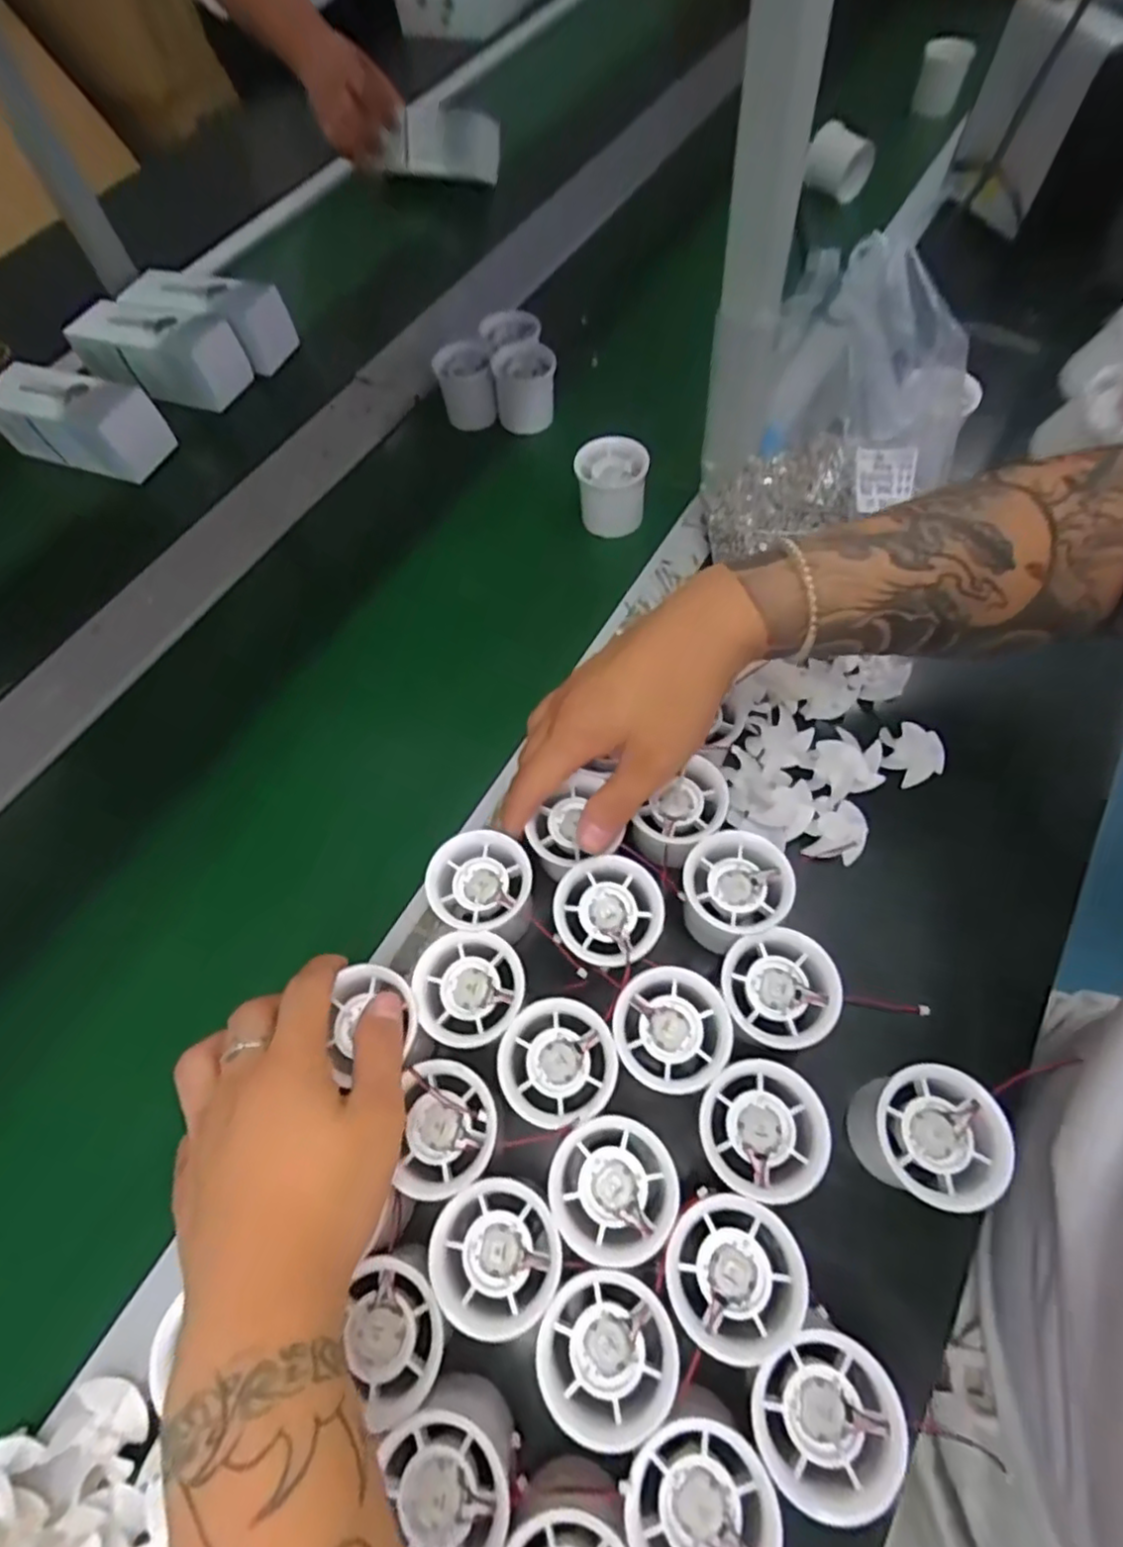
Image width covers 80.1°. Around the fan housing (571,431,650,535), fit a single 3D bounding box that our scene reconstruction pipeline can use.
[{"bbox_3d":[0.041,-0.234,0.542,0.054,0.058,0.053,6,64,7],"label":"fan housing"}]

